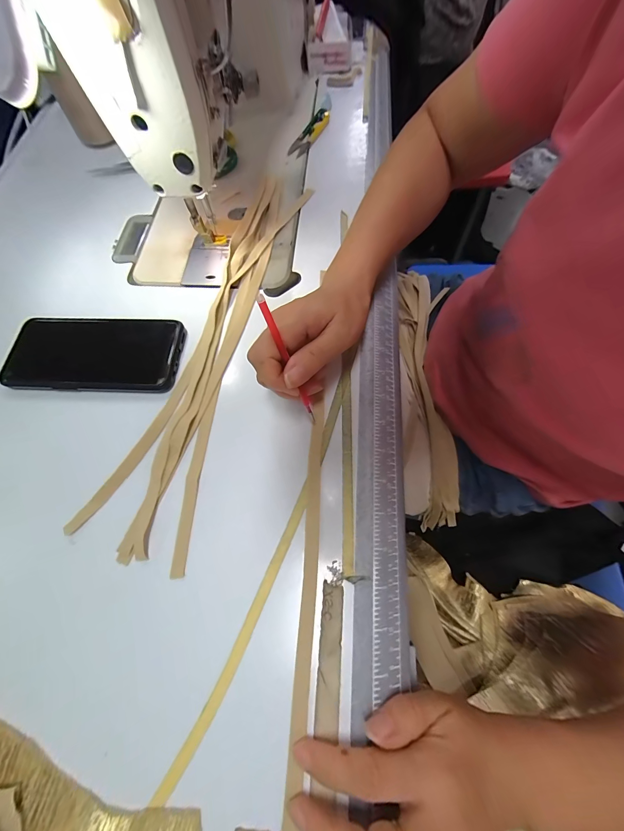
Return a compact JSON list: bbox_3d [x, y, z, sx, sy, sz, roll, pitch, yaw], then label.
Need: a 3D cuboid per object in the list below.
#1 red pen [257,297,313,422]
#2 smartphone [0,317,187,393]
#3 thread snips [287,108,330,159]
[{"bbox_3d":[-0.016,-0.036,0.228,0.005,0.114,0.004,-35,45,-12],"label":"red pen"},{"bbox_3d":[-0.207,-0.060,0.297,0.164,0.010,0.078,1,67,3],"label":"smartphone"},{"bbox_3d":[-0.001,-0.397,0.432,0.025,0.010,0.104,22,70,11],"label":"thread snips"}]

